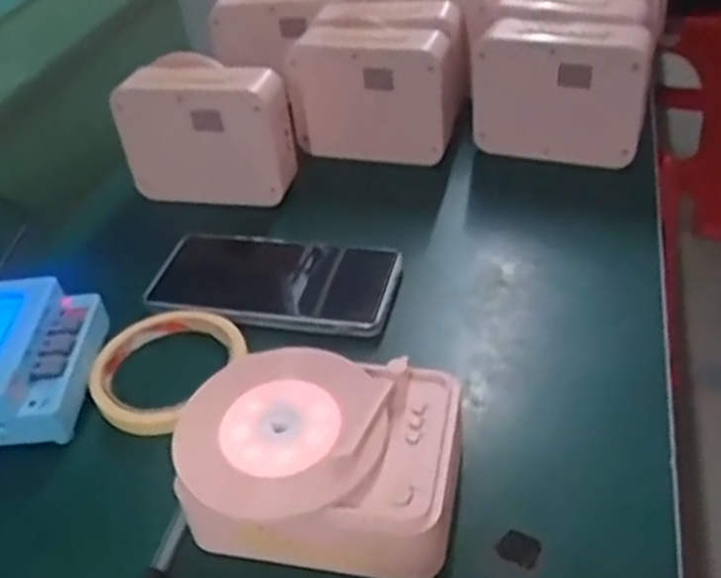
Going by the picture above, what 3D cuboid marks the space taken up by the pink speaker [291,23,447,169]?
[{"bbox_3d":[0.011,-0.161,0.624,0.133,0.096,0.055,9,43,20],"label":"pink speaker"}]

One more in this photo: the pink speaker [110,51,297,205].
[{"bbox_3d":[-0.117,-0.122,0.604,0.130,0.102,0.064,5,42,16],"label":"pink speaker"}]

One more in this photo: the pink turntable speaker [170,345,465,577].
[{"bbox_3d":[-0.021,0.081,0.379,0.135,0.043,0.102,2,41,12],"label":"pink turntable speaker"}]

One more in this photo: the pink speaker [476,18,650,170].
[{"bbox_3d":[0.157,-0.155,0.597,0.130,0.098,0.051,14,45,25],"label":"pink speaker"}]

